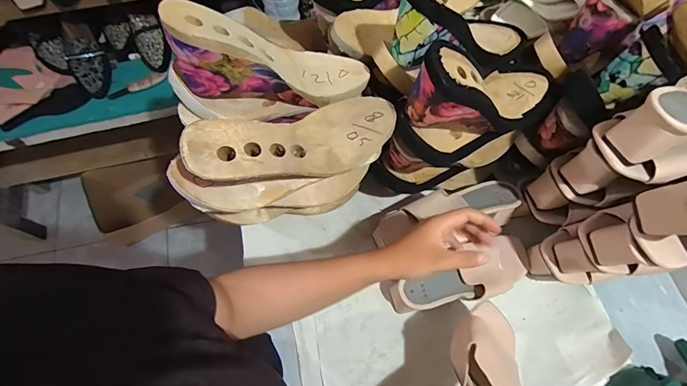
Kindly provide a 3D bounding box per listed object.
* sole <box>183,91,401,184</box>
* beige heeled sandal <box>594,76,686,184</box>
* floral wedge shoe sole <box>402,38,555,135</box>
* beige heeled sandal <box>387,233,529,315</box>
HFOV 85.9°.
[{"bbox_3d":[-0.049,-0.057,0.393,0.231,0.066,0.074,-16,66,-34],"label":"sole"},{"bbox_3d":[0.405,-0.087,0.402,0.228,0.075,0.089,-21,69,-11],"label":"beige heeled sandal"},{"bbox_3d":[0.153,-0.110,0.440,0.235,0.097,0.074,-9,63,-40],"label":"floral wedge shoe sole"},{"bbox_3d":[0.198,0.131,0.583,0.248,0.057,0.084,-19,69,-10],"label":"beige heeled sandal"}]

